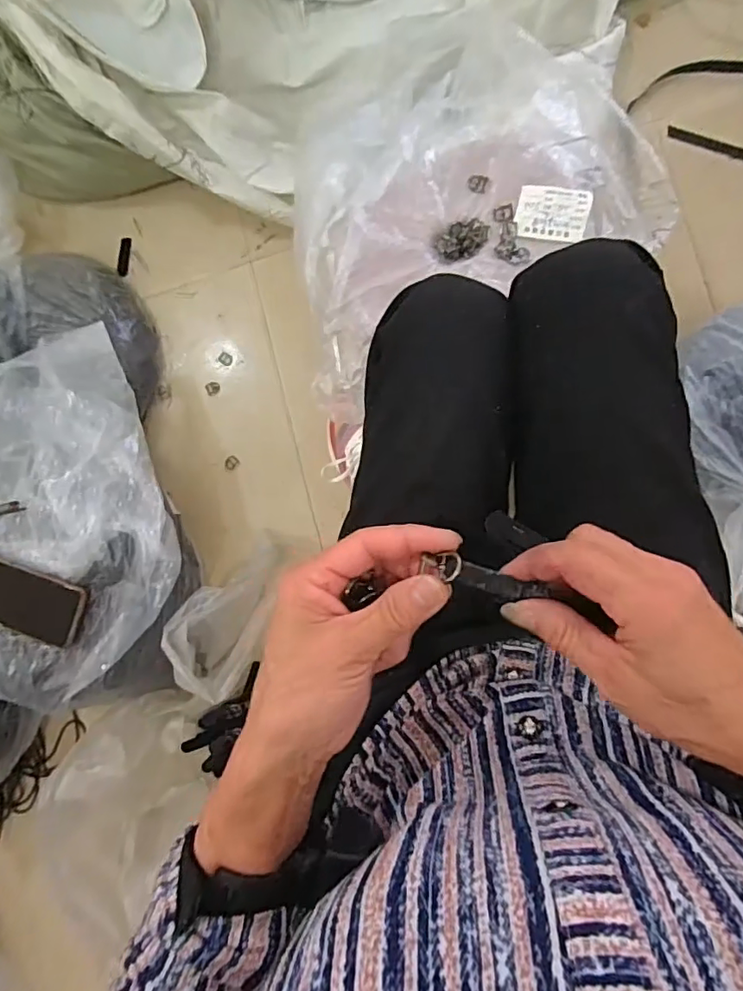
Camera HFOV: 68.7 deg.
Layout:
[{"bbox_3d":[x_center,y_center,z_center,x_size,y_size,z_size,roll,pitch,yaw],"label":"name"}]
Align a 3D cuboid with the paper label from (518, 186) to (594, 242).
[{"bbox_3d":[0.193,-0.299,0.577,0.072,0.011,0.056,15,90,9],"label":"paper label"}]

